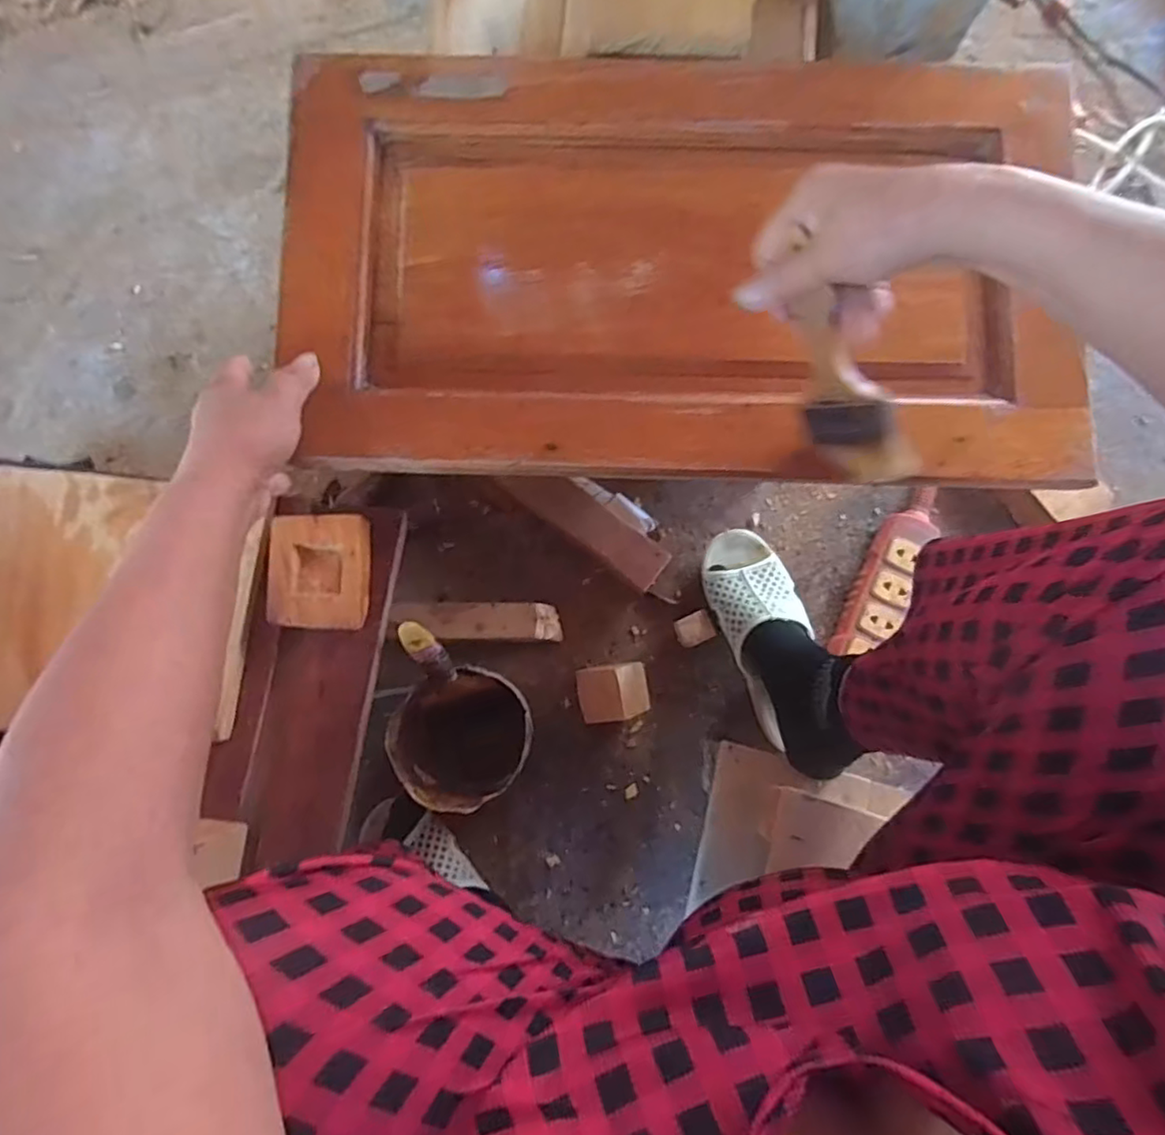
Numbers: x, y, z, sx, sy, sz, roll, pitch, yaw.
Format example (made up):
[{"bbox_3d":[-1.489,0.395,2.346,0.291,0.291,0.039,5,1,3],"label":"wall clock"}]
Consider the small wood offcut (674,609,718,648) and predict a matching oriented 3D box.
[{"bbox_3d":[0.114,0.063,0.642,0.040,0.025,0.031,-22,78,-6],"label":"small wood offcut"}]

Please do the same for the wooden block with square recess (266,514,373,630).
[{"bbox_3d":[-0.193,0.006,0.468,0.065,0.035,0.082,-2,78,-1],"label":"wooden block with square recess"}]

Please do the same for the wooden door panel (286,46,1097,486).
[{"bbox_3d":[0.073,-0.237,0.480,0.573,0.027,0.335,1,84,1],"label":"wooden door panel"}]

